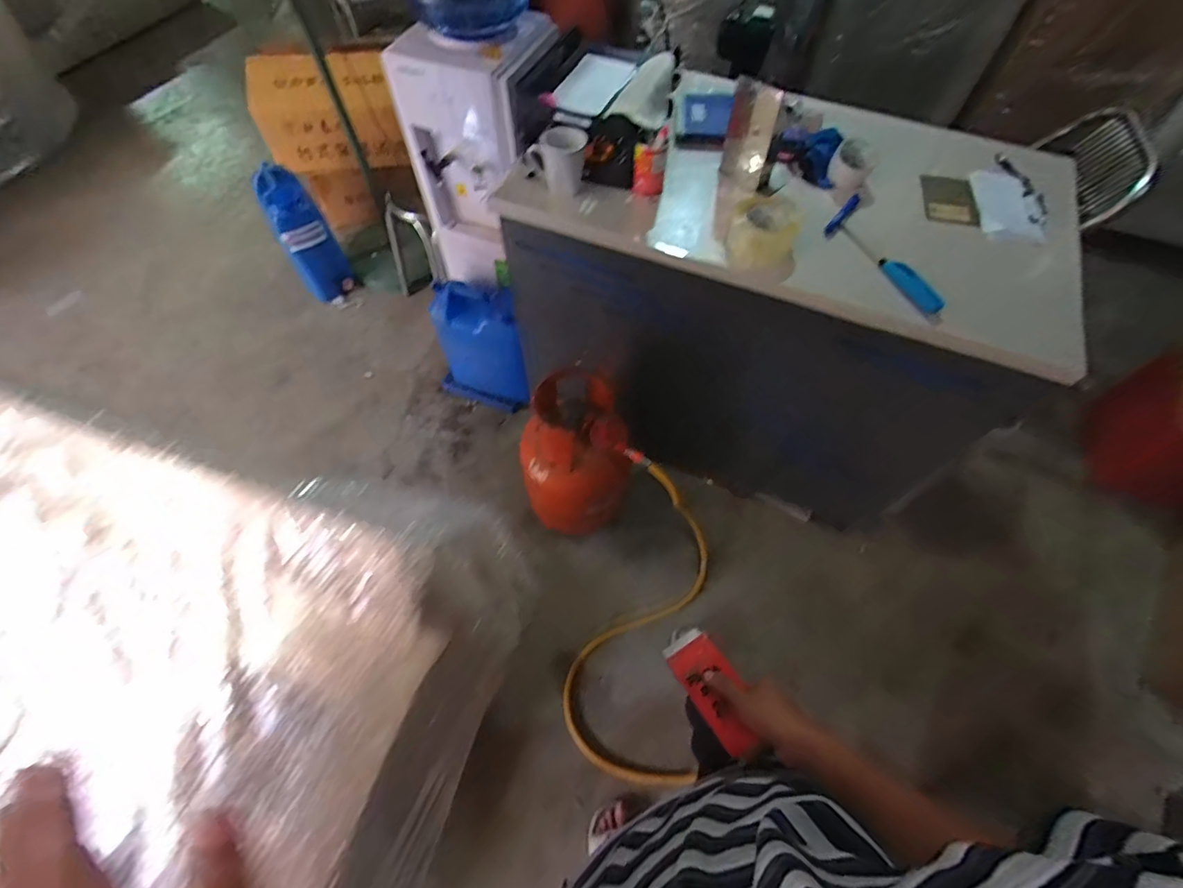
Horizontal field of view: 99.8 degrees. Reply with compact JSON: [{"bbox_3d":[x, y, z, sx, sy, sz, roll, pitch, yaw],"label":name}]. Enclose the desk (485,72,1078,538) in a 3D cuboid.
[{"bbox_3d":[0.430,-0.388,1.348,1.137,0.778,0.657,23,63,12],"label":"desk"}]

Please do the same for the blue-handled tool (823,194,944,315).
[{"bbox_3d":[0.516,-0.344,0.893,0.066,0.057,0.307,-16,62,-10],"label":"blue-handled tool"}]

